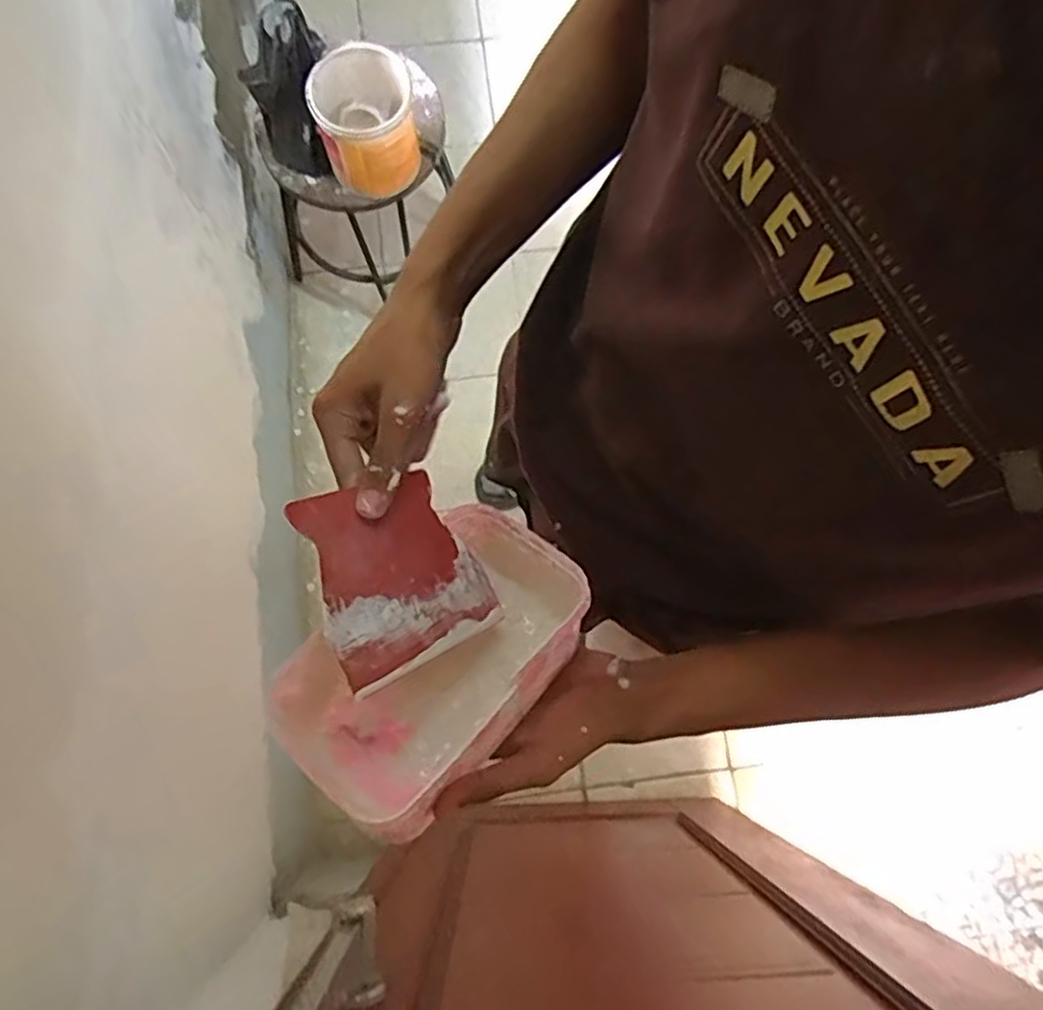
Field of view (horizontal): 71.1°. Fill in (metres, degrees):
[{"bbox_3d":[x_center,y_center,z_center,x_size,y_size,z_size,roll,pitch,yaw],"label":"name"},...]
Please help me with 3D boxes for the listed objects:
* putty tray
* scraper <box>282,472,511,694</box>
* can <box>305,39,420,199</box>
[{"bbox_3d":[-0.051,0.094,0.438,0.114,0.085,0.194,39,76,11],"label":"putty tray"},{"bbox_3d":[-0.067,0.036,0.415,0.117,0.011,0.105,-20,86,-50],"label":"scraper"},{"bbox_3d":[-0.239,-0.594,1.136,0.146,0.161,0.145,0,72,0],"label":"can"}]

